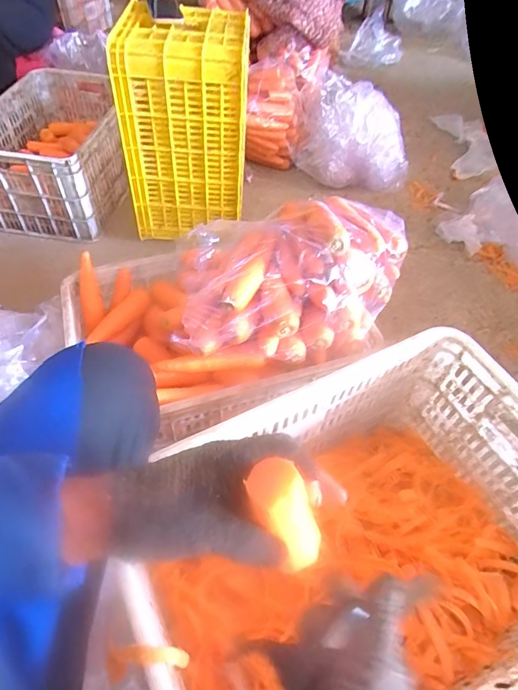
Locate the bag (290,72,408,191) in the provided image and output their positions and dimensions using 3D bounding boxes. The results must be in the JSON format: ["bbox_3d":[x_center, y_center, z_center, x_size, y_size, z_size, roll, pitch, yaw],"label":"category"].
[{"bbox_3d":[0.313,-0.711,1.478,0.369,0.301,0.216,2,52,-1],"label":"bag"}]

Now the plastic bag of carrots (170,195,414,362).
[{"bbox_3d":[0.056,-0.113,0.718,0.401,0.176,0.227,-17,55,-15],"label":"plastic bag of carrots"}]

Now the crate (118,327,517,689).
[{"bbox_3d":[0.160,0.291,0.635,0.587,0.263,0.416,-22,56,-18],"label":"crate"}]

